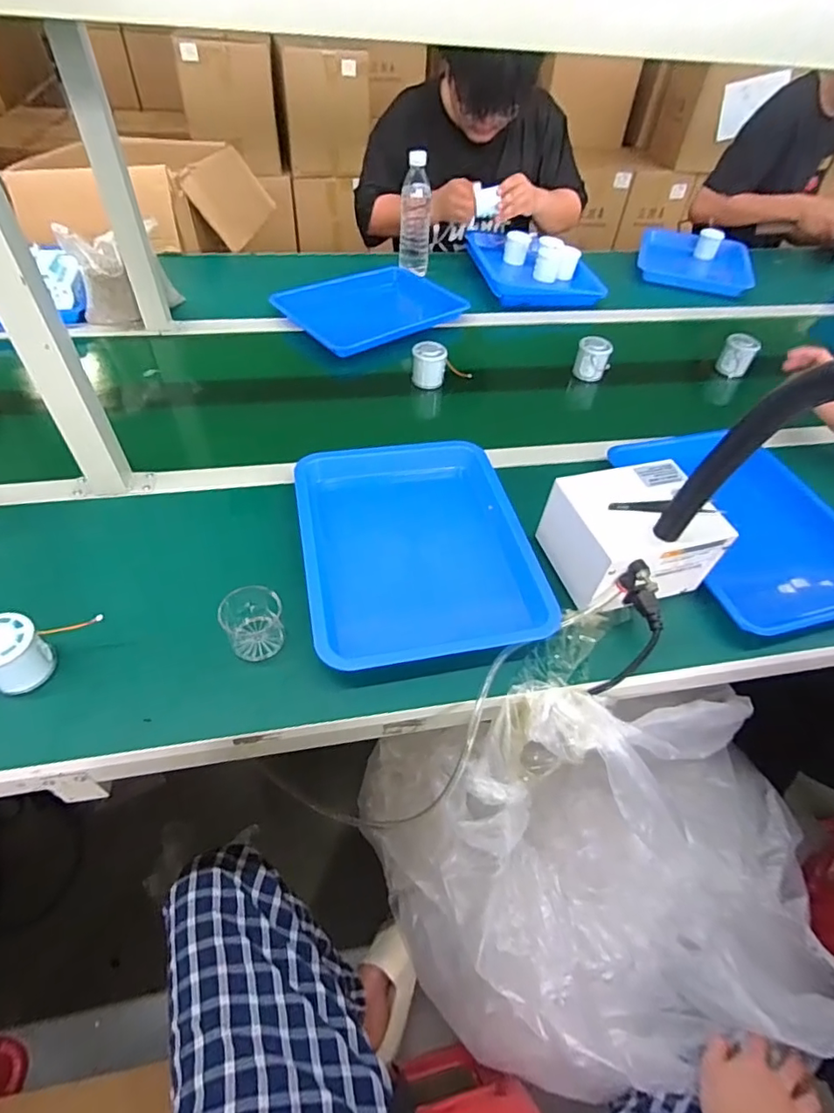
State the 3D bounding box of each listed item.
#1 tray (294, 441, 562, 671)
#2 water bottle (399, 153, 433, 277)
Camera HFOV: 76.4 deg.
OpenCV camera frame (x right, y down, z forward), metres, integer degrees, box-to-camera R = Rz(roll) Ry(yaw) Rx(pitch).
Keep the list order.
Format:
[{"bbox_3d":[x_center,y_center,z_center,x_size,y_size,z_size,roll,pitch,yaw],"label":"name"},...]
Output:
[{"bbox_3d":[-0.006,-0.022,0.648,0.257,0.039,0.315,-8,50,-11],"label":"tray"},{"bbox_3d":[-0.005,-0.726,1.123,0.063,0.198,0.061,-14,52,-16],"label":"water bottle"}]

